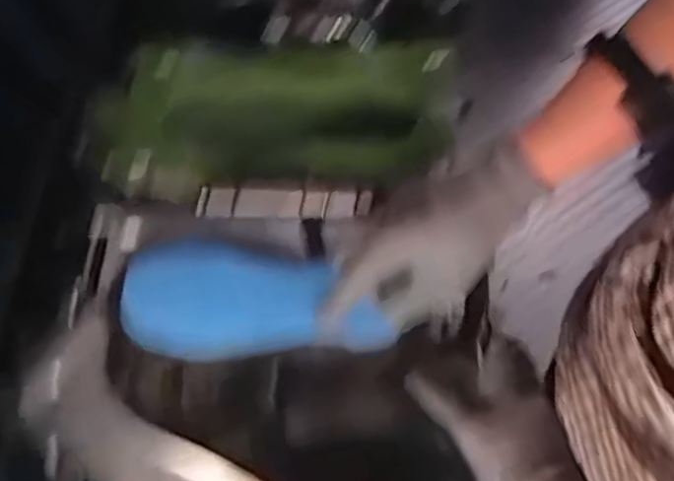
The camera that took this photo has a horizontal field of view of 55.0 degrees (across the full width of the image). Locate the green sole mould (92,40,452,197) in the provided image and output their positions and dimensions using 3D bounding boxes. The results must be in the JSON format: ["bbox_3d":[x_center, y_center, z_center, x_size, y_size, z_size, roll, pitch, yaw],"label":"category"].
[{"bbox_3d":[-0.065,-0.135,0.662,0.342,0.046,0.184,-1,64,3],"label":"green sole mould"}]

